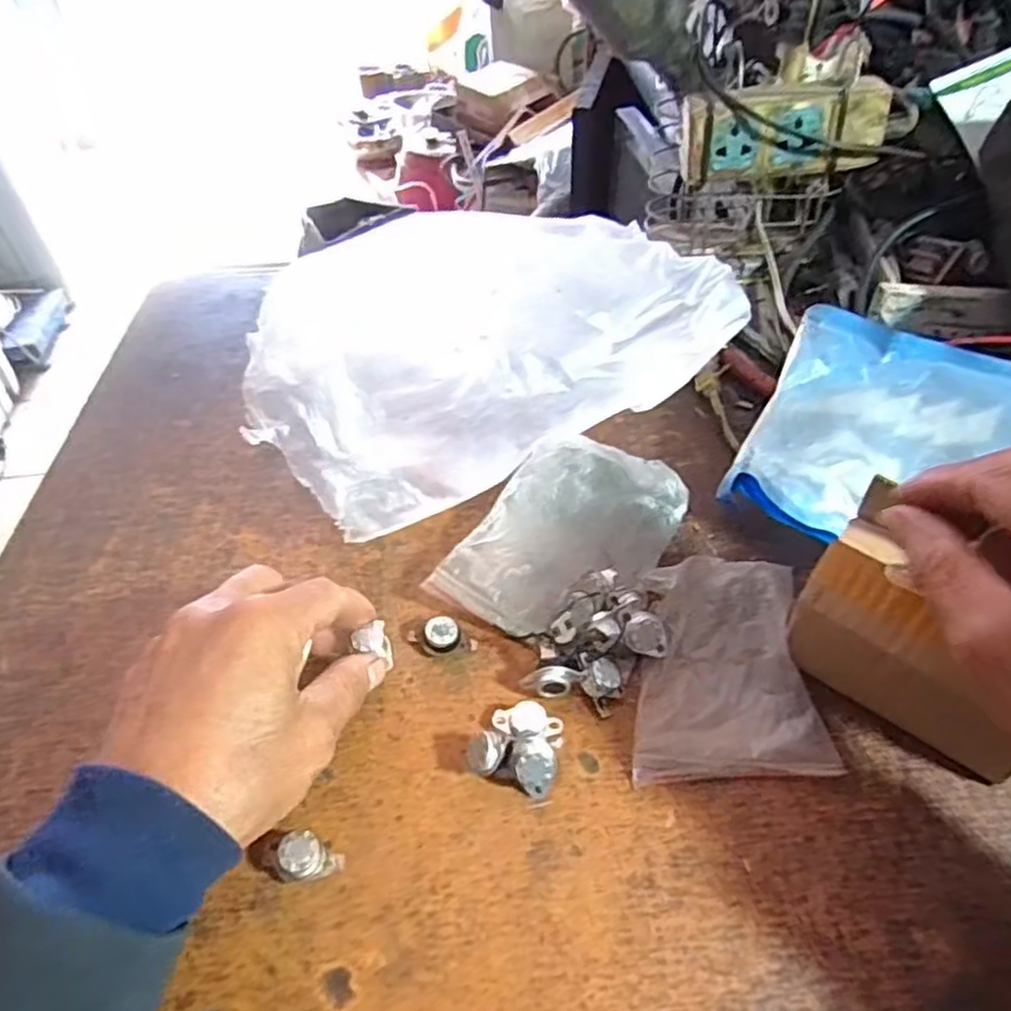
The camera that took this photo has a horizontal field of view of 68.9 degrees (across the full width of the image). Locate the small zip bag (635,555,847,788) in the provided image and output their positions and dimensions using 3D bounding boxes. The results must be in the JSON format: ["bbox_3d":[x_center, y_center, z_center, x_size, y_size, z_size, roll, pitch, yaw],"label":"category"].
[{"bbox_3d":[0.101,0.073,0.349,0.085,0.026,0.104,-3,46,1],"label":"small zip bag"}]

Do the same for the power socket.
[{"bbox_3d":[0.195,-0.261,0.513,0.139,0.058,0.029,-1,46,3],"label":"power socket"}]

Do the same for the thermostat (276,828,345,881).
[{"bbox_3d":[-0.079,0.140,0.296,0.021,0.015,0.017,-21,48,-16],"label":"thermostat"}]

